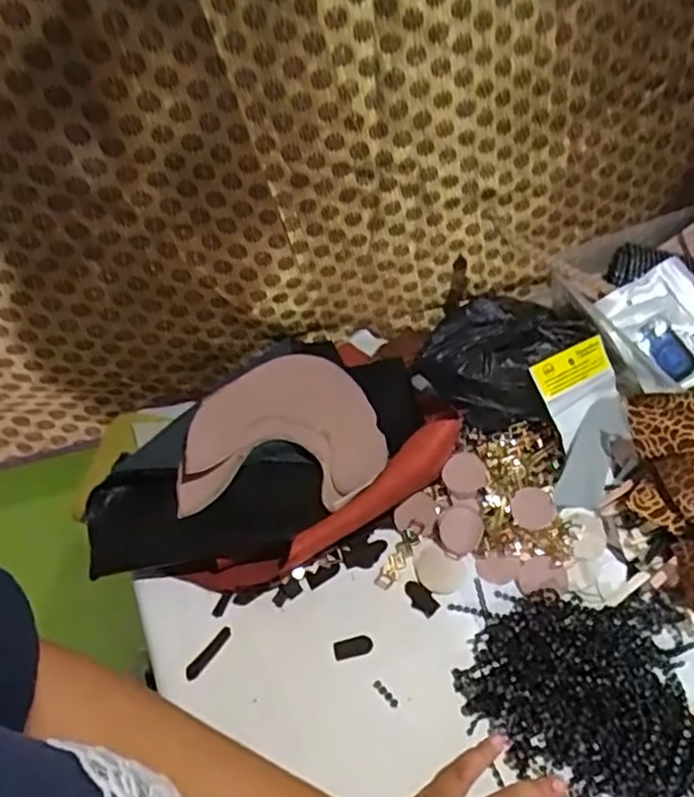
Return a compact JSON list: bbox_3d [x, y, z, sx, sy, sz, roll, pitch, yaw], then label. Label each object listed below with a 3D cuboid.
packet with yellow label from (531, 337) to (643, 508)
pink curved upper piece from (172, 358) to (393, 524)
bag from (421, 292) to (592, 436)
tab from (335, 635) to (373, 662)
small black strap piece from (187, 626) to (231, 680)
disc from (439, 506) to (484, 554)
[{"bbox_3d":[0.193,0.019,0.531,0.078,0.013,0.130,-6,77,-18],"label":"packet with yellow label"},{"bbox_3d":[-0.058,0.025,0.574,0.172,0.059,0.155,-10,50,-3],"label":"pink curved upper piece"},{"bbox_3d":[0.138,-0.035,0.568,0.136,0.066,0.115,-20,52,-11],"label":"bag"},{"bbox_3d":[0.005,0.178,0.470,0.027,0.004,0.013,-15,51,-7],"label":"tab"},{"bbox_3d":[-0.100,0.184,0.473,0.010,0.004,0.042,31,59,26],"label":"small black strap piece"},{"bbox_3d":[0.089,0.103,0.508,0.033,0.004,0.034,-3,69,7],"label":"disc"}]

